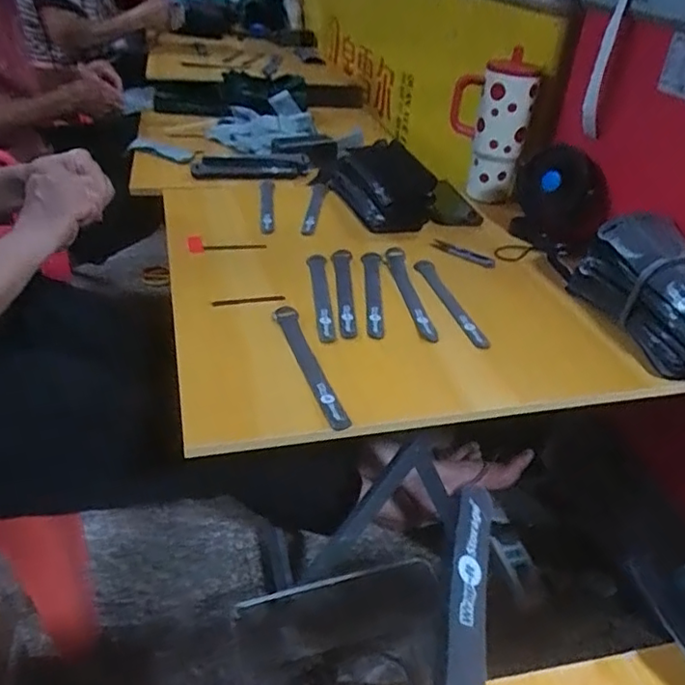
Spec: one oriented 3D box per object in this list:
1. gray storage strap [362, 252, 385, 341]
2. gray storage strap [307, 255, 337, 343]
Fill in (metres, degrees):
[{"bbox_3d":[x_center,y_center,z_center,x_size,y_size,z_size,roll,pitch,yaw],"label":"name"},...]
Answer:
[{"bbox_3d":[0.039,-0.070,0.762,0.023,0.011,0.219,4,35,0],"label":"gray storage strap"},{"bbox_3d":[-0.027,-0.060,0.737,0.025,0.012,0.206,1,35,-5],"label":"gray storage strap"}]

